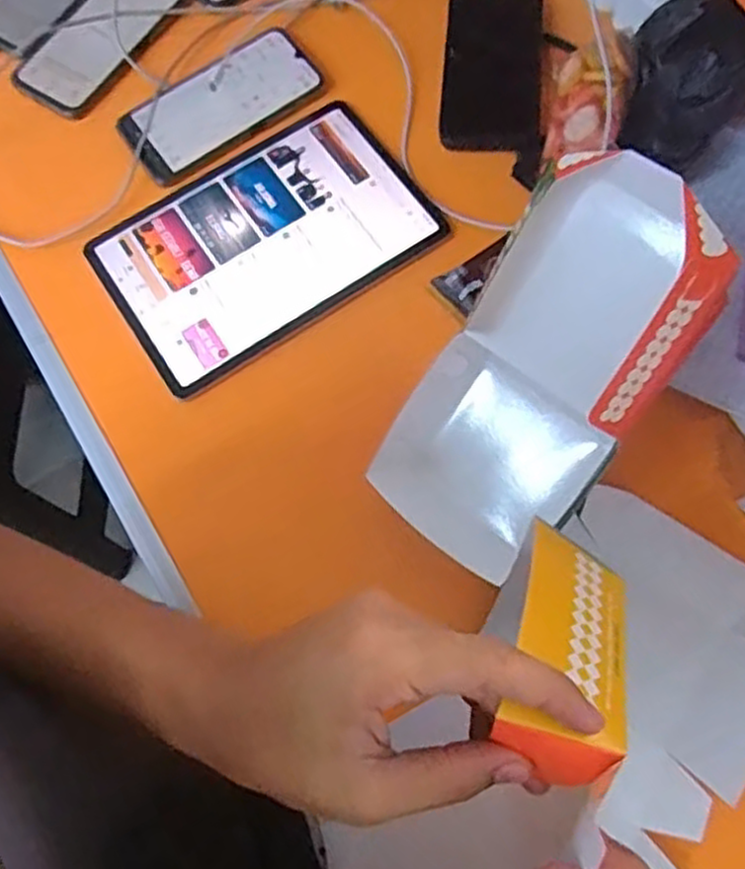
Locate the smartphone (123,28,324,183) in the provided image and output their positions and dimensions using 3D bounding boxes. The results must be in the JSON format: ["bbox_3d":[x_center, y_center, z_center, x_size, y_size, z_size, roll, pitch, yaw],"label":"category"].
[{"bbox_3d":[-0.128,-0.284,0.640,0.171,0.009,0.082,-34,73,-9],"label":"smartphone"}]

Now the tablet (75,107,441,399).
[{"bbox_3d":[-0.087,-0.155,0.600,0.247,0.013,0.164,-33,73,-9],"label":"tablet"}]

